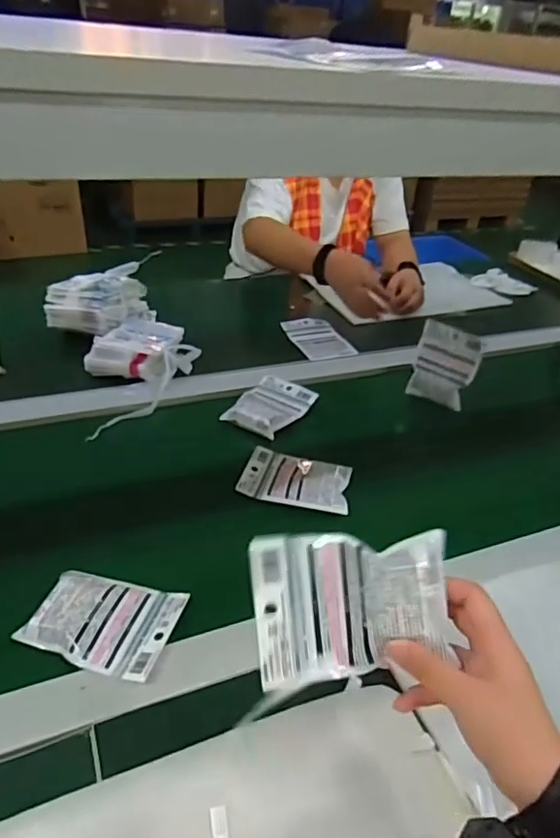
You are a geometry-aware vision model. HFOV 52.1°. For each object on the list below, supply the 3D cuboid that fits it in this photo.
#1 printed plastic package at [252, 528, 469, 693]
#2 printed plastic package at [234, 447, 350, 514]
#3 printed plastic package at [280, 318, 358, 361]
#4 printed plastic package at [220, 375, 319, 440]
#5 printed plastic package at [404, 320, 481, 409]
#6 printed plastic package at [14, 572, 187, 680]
[{"bbox_3d":[0.050,0.126,0.388,0.127,0.097,0.020,-7,-6,12],"label":"printed plastic package"},{"bbox_3d":[0.022,0.076,0.732,0.134,0.019,0.089,10,39,11],"label":"printed plastic package"},{"bbox_3d":[0.073,-0.152,1.067,0.112,0.015,0.147,-16,41,-20],"label":"printed plastic package"},{"bbox_3d":[-0.015,-0.024,0.862,0.093,0.023,0.134,25,44,27],"label":"printed plastic package"},{"bbox_3d":[0.259,-0.076,0.908,0.093,0.139,0.029,14,40,15],"label":"printed plastic package"},{"bbox_3d":[-0.163,0.187,0.541,0.126,0.017,0.092,11,39,12],"label":"printed plastic package"}]

